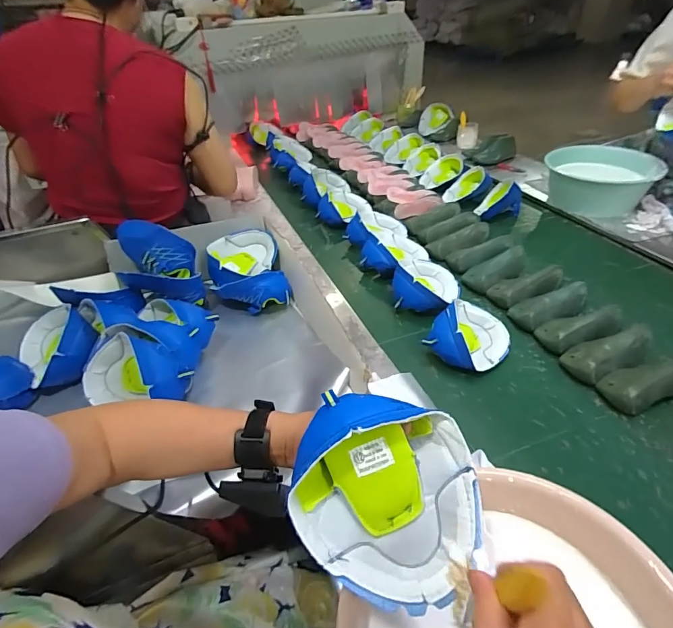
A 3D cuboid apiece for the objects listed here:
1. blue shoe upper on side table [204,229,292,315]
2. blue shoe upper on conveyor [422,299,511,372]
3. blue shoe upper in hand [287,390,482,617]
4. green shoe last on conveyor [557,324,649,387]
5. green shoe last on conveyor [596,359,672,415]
[{"bbox_3d":[-0.205,-0.094,0.937,0.162,0.091,0.221,-14,41,-12],"label":"blue shoe upper on side table"},{"bbox_3d":[0.271,0.040,0.802,0.129,0.081,0.179,25,48,31],"label":"blue shoe upper on conveyor"},{"bbox_3d":[0.035,0.152,0.361,0.161,0.156,0.100,12,-4,-15],"label":"blue shoe upper in hand"},{"bbox_3d":[0.519,0.074,0.765,0.167,0.056,0.079,-16,41,-14],"label":"green shoe last on conveyor"},{"bbox_3d":[0.554,0.110,0.712,0.179,0.065,0.077,-18,42,-16],"label":"green shoe last on conveyor"}]

